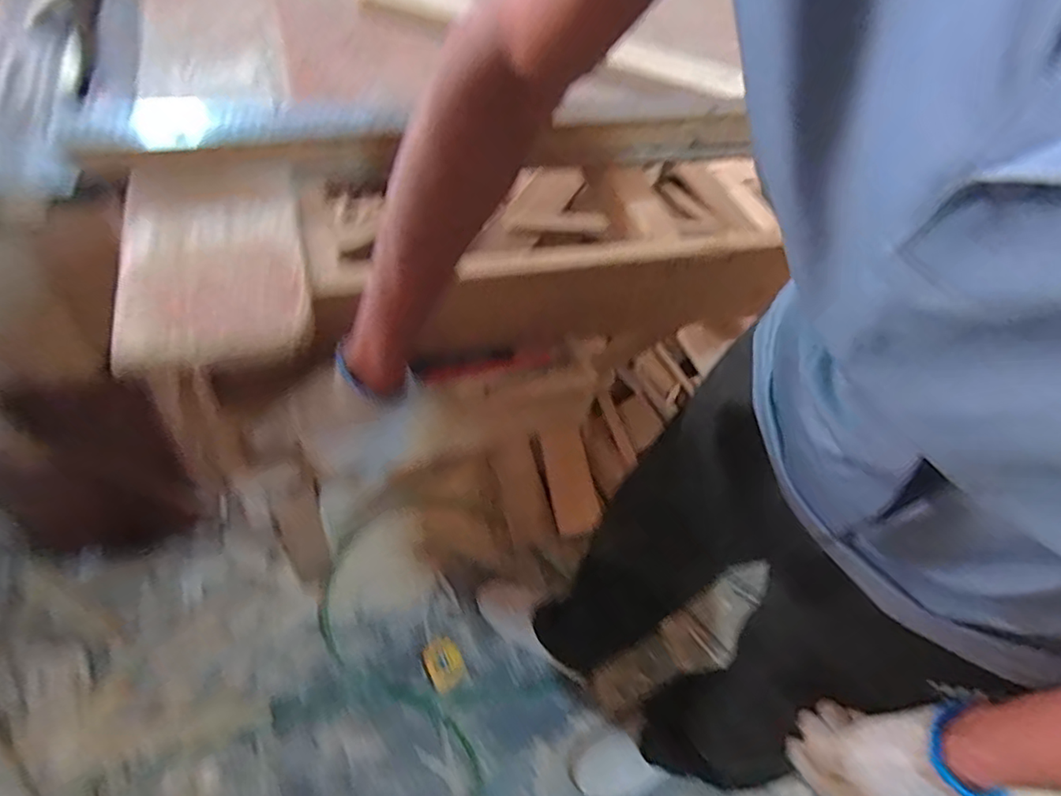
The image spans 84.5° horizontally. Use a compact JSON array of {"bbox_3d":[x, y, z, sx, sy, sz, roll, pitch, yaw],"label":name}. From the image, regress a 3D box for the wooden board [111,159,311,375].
[{"bbox_3d":[-0.269,-0.121,0.503,0.137,0.020,0.226,-2,61,-23],"label":"wooden board"}]

